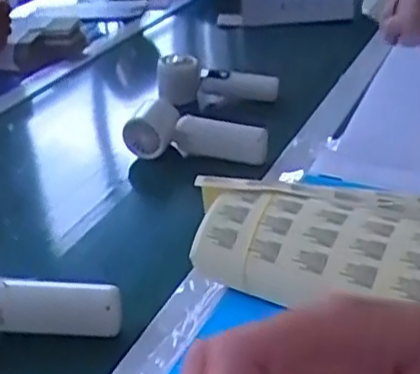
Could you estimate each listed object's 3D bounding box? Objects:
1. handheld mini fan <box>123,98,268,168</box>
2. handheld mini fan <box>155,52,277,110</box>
[{"bbox_3d":[-0.011,-0.060,0.717,0.165,0.074,0.044,10,32,31],"label":"handheld mini fan"},{"bbox_3d":[0.012,-0.134,0.857,0.169,0.077,0.047,6,30,24],"label":"handheld mini fan"}]

